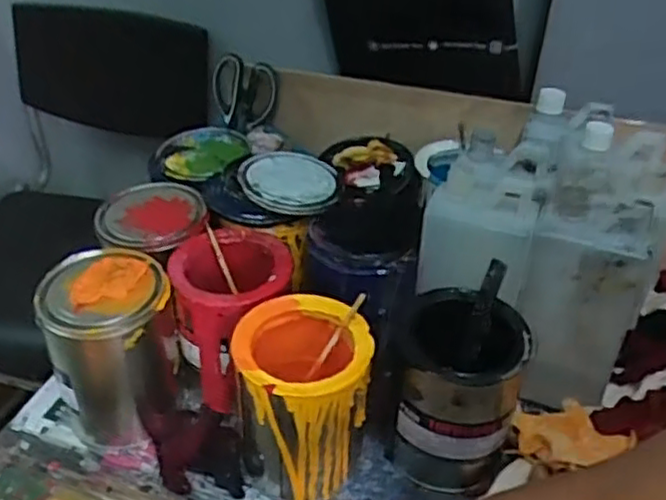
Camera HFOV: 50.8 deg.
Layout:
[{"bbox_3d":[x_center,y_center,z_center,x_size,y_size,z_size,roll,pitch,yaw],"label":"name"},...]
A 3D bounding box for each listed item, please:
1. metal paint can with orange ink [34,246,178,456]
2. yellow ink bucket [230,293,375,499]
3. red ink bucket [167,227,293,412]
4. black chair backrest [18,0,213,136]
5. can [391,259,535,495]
[{"bbox_3d":[-0.197,0.086,0.632,0.102,0.159,0.101,1,37,-1],"label":"metal paint can with orange ink"},{"bbox_3d":[-0.024,0.128,0.599,0.109,0.147,0.110,6,37,6],"label":"yellow ink bucket"},{"bbox_3d":[-0.094,0.064,0.671,0.106,0.135,0.114,-10,38,-14],"label":"red ink bucket"},{"bbox_3d":[-0.335,-0.272,1.074,0.297,0.184,0.028,6,37,6],"label":"black chair backrest"},{"bbox_3d":[0.108,0.118,0.613,0.100,0.149,0.117,6,37,7],"label":"can"}]

